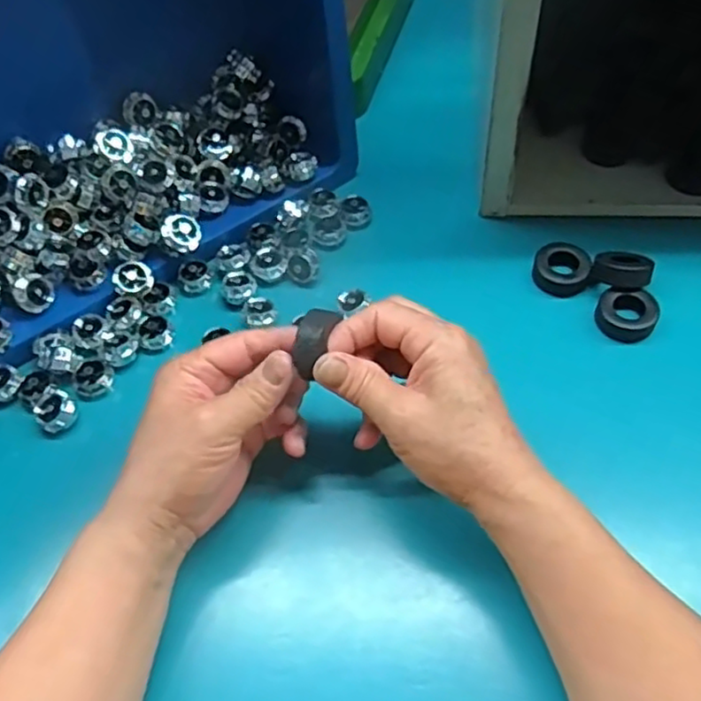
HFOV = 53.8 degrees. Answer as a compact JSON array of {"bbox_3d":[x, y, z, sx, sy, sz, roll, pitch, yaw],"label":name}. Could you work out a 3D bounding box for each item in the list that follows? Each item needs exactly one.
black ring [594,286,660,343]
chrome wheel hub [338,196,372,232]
[{"bbox_3d":[0.179,-0.024,0.448,0.036,0.017,0.033,-2,59,3],"label":"black ring"},{"bbox_3d":[0.004,-0.103,0.508,0.023,0.011,0.027,-2,59,3],"label":"chrome wheel hub"}]

